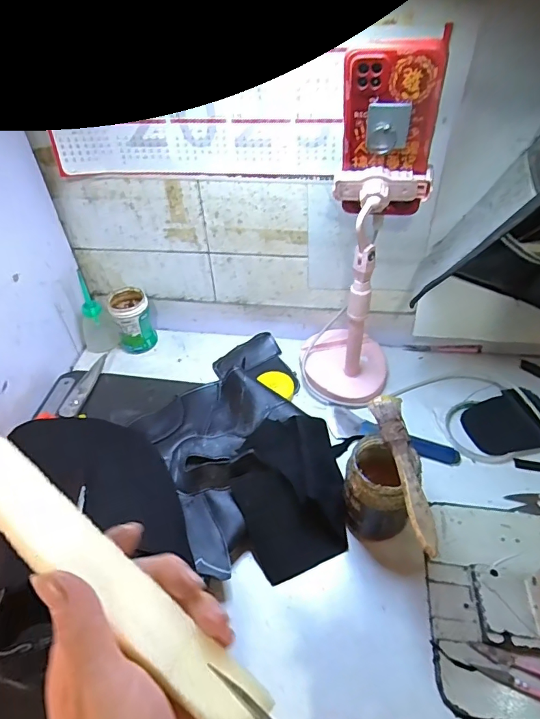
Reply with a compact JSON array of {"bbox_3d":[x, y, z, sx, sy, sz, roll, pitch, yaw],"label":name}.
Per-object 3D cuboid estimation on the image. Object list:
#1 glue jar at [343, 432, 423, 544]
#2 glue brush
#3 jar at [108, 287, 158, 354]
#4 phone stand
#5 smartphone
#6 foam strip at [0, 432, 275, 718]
[{"bbox_3d":[0.103,0.123,0.432,0.061,0.102,0.061,-2,43,2],"label":"glue jar"},{"bbox_3d":[0.116,0.089,0.386,0.026,0.013,0.144,-7,43,-4],"label":"glue brush"},{"bbox_3d":[-0.188,-0.052,0.636,0.050,0.077,0.052,-2,43,2],"label":"jar"},{"bbox_3d":[0.095,-0.081,0.520,0.116,0.259,0.124,-2,43,2],"label":"phone stand"},{"bbox_3d":[0.104,-0.191,0.408,0.078,0.160,0.010,6,64,11],"label":"smartphone"},{"bbox_3d":[-0.090,0.090,0.214,0.217,0.005,0.029,39,45,9],"label":"foam strip"}]

